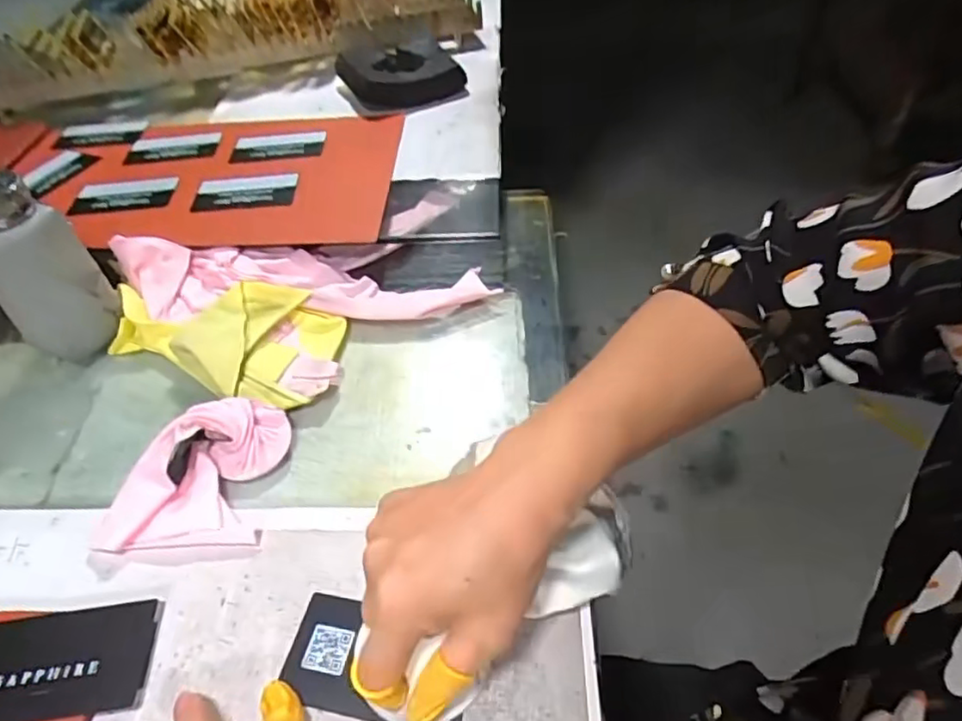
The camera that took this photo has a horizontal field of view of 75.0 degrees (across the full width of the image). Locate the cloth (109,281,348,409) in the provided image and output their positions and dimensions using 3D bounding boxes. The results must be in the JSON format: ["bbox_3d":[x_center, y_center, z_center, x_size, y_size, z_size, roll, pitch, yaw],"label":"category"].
[{"bbox_3d":[-0.188,-0.024,0.447,0.177,0.026,0.096,14,49,14],"label":"cloth"}]

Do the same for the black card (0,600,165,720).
[{"bbox_3d":[-0.201,0.143,0.295,0.085,0.007,0.049,-6,47,-5],"label":"black card"}]

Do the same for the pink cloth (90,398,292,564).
[{"bbox_3d":[-0.165,0.065,0.360,0.089,0.029,0.095,0,47,1],"label":"pink cloth"}]

